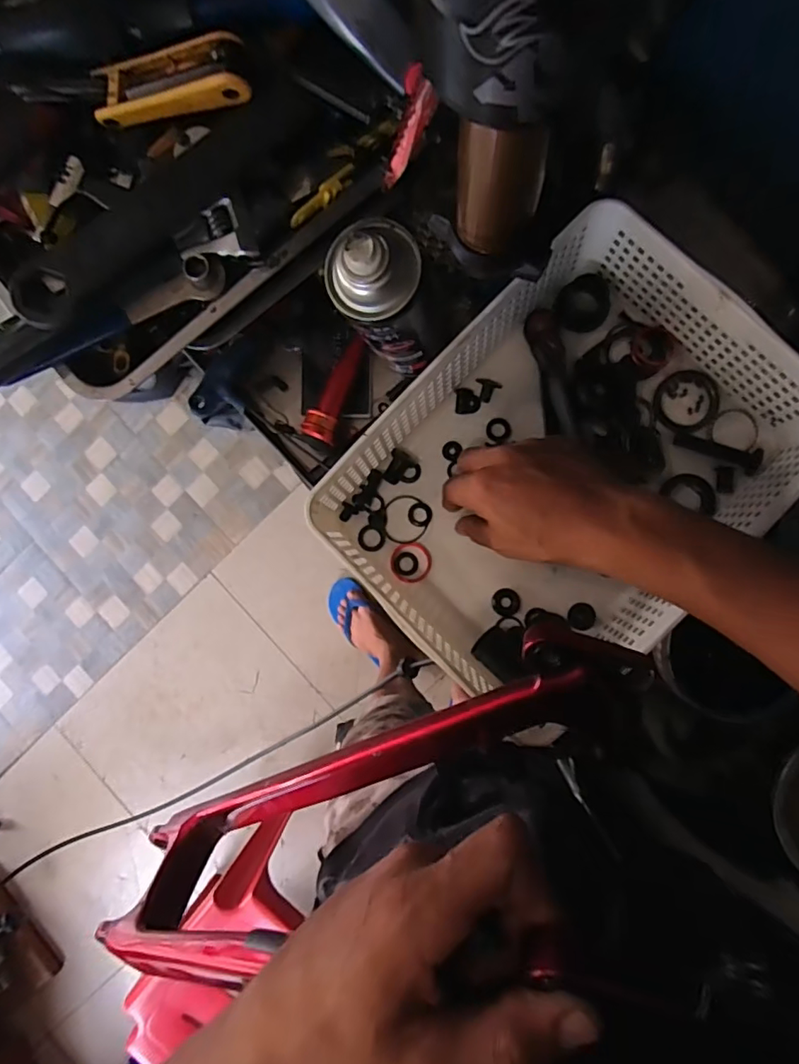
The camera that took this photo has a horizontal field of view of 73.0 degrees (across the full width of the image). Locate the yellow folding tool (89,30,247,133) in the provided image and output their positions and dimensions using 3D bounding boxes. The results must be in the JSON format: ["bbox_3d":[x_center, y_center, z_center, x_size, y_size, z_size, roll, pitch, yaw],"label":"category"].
[{"bbox_3d":[-0.172,-0.336,0.407,0.129,0.032,0.038,1,89,17],"label":"yellow folding tool"}]

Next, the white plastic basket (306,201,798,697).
[{"bbox_3d":[0.125,-0.047,0.417,0.243,0.076,0.320,44,94,4],"label":"white plastic basket"}]

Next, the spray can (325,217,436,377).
[{"bbox_3d":[-0.012,-0.158,0.388,0.058,0.163,0.049,-14,89,6],"label":"spray can"}]

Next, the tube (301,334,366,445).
[{"bbox_3d":[-0.058,-0.126,0.477,0.027,0.022,0.095,18,92,5],"label":"tube"}]

